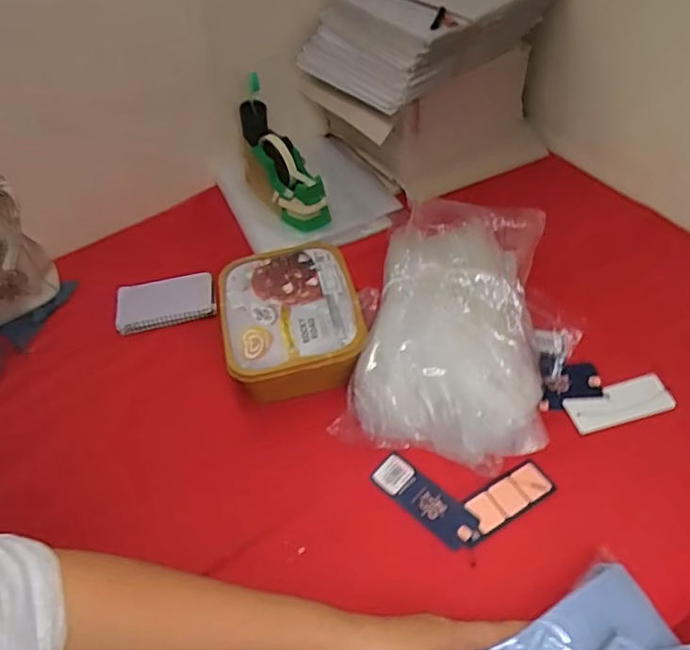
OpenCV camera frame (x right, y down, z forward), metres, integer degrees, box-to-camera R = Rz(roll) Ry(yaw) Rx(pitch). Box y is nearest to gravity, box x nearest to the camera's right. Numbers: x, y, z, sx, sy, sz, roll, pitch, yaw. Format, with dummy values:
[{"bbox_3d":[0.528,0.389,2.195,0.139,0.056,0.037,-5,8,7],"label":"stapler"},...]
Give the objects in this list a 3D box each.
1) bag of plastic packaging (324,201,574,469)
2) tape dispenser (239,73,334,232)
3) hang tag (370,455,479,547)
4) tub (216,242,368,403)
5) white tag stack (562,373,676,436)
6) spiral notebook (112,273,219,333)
[{"bbox_3d":[0.145,-0.031,0.714,0.235,0.131,0.386,7,51,12],"label":"bag of plastic packaging"},{"bbox_3d":[-0.097,-0.252,0.872,0.066,0.099,0.228,-24,72,-14],"label":"tape dispenser"},{"bbox_3d":[0.086,0.189,0.621,0.122,0.007,0.041,34,66,28],"label":"hang tag"},{"bbox_3d":[-0.068,-0.008,0.737,0.166,0.069,0.211,-13,50,-5],"label":"tub"},{"bbox_3d":[0.320,0.091,0.673,0.121,0.007,0.049,-15,50,-7],"label":"white tag stack"},{"bbox_3d":[-0.258,-0.036,0.826,0.138,0.018,0.104,-14,50,-6],"label":"spiral notebook"}]

